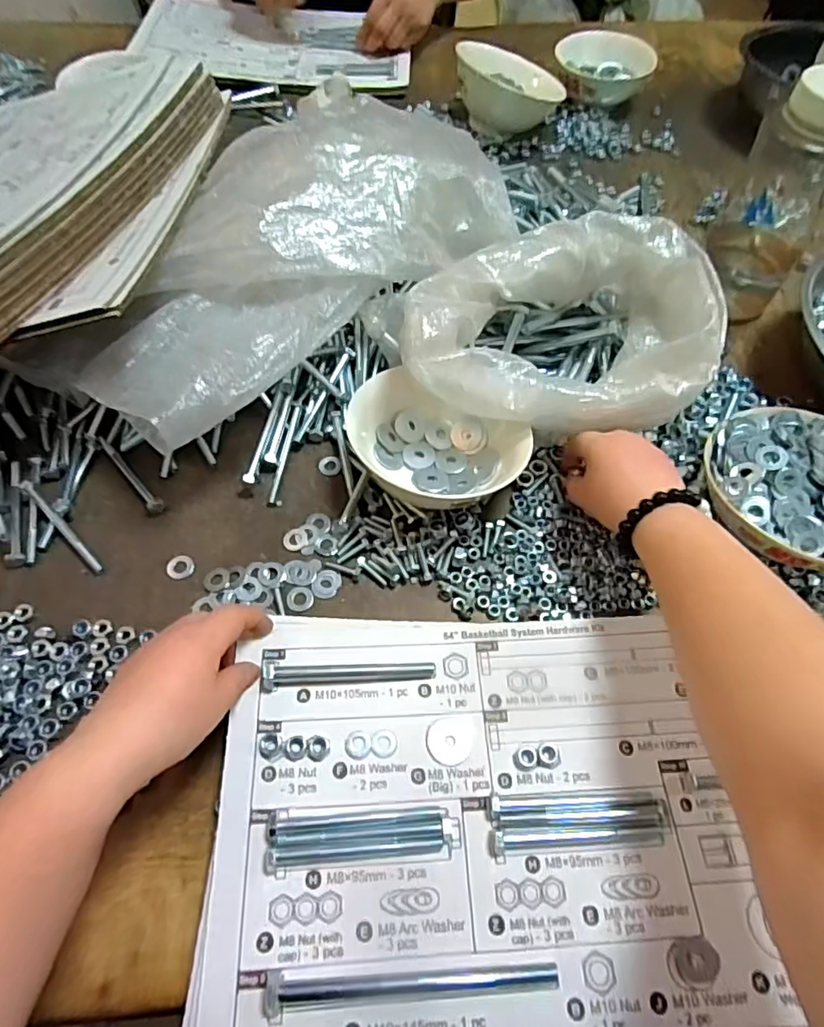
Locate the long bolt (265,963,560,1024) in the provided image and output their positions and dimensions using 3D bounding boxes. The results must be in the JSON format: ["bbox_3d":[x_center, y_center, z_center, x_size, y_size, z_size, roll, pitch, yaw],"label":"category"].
[{"bbox_3d":[0.002,0.244,0.294,0.150,0.014,0.016,-3,60,-3],"label":"long bolt"}]

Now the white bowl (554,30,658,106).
[{"bbox_3d":[0.268,-0.612,0.788,0.138,0.057,0.120,5,60,1],"label":"white bowl"}]

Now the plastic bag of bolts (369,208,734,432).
[{"bbox_3d":[0.116,-0.136,0.467,0.242,0.126,0.167,-5,60,-5],"label":"plastic bag of bolts"}]

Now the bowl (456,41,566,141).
[{"bbox_3d":[0.125,-0.547,0.740,0.132,0.078,0.132,1,60,-1],"label":"bowl"}]

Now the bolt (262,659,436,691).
[{"bbox_3d":[-0.041,0.104,0.372,0.111,0.020,0.016,-1,60,-2],"label":"bolt"}]

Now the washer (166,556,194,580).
[{"bbox_3d":[-0.178,0.041,0.436,0.019,0.005,0.019,1,60,-1],"label":"washer"}]

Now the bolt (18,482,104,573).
[{"bbox_3d":[-0.271,0.009,0.438,0.102,0.014,0.009,40,66,19],"label":"bolt"}]

